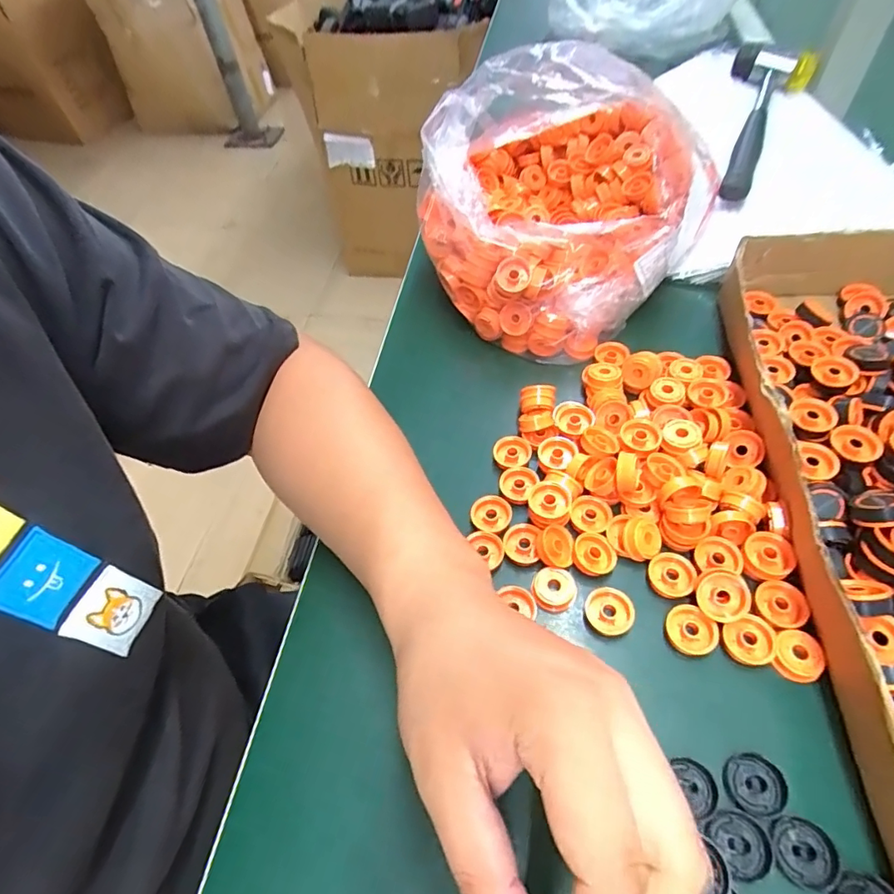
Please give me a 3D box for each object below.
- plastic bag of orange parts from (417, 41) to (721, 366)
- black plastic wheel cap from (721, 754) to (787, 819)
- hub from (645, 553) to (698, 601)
[{"bbox_3d":[0.093,-0.218,0.412,0.199,0.154,0.226,32,62,25],"label":"plastic bag of orange parts"},{"bbox_3d":[0.143,0.157,0.238,0.024,0.008,0.024,-3,54,4],"label":"black plastic wheel cap"},{"bbox_3d":[0.130,0.075,0.296,0.024,0.008,0.026,-3,54,4],"label":"hub"}]

